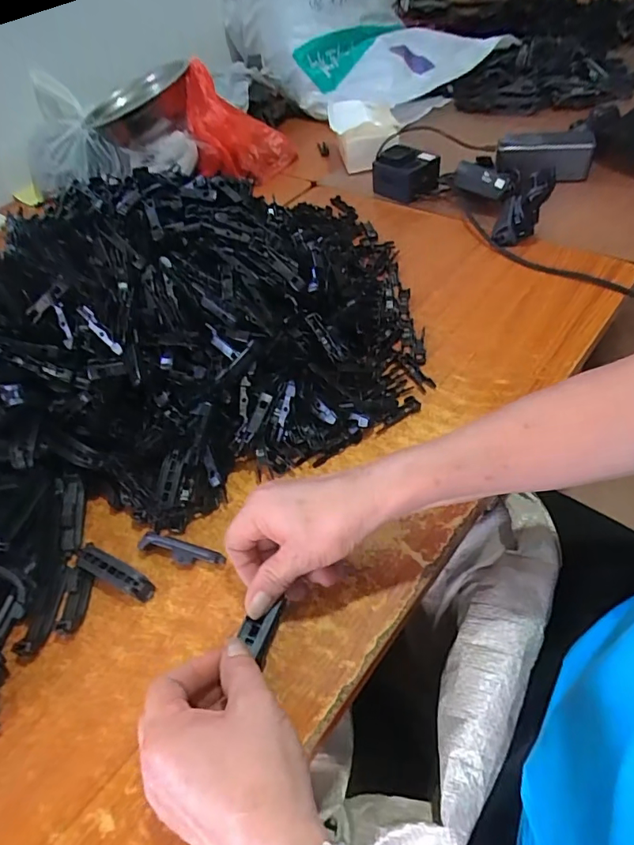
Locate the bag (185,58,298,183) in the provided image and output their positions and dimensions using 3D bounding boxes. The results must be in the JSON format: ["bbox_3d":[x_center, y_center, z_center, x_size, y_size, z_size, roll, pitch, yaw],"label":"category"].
[{"bbox_3d":[-0.125,-0.484,0.782,0.164,0.130,0.129,-11,49,0],"label":"bag"}]

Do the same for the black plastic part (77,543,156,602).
[{"bbox_3d":[-0.167,0.119,0.389,0.080,0.015,0.019,17,54,22],"label":"black plastic part"}]

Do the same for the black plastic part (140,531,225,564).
[{"bbox_3d":[-0.110,0.106,0.393,0.073,0.017,0.016,8,51,16],"label":"black plastic part"}]

